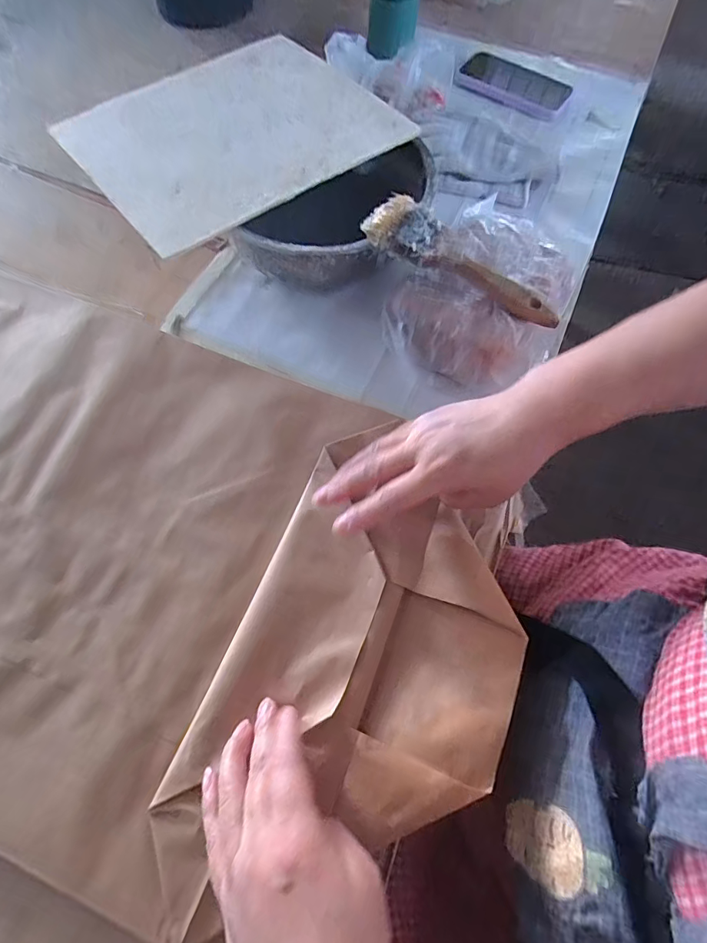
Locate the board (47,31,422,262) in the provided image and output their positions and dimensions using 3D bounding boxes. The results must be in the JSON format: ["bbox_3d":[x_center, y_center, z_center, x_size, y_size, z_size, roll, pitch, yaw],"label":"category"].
[{"bbox_3d":[-0.118,-0.336,0.444,0.282,0.010,0.241,-37,70,-17],"label":"board"}]

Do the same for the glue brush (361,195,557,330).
[{"bbox_3d":[0.092,-0.175,0.380,0.176,0.036,0.050,25,68,9],"label":"glue brush"}]

